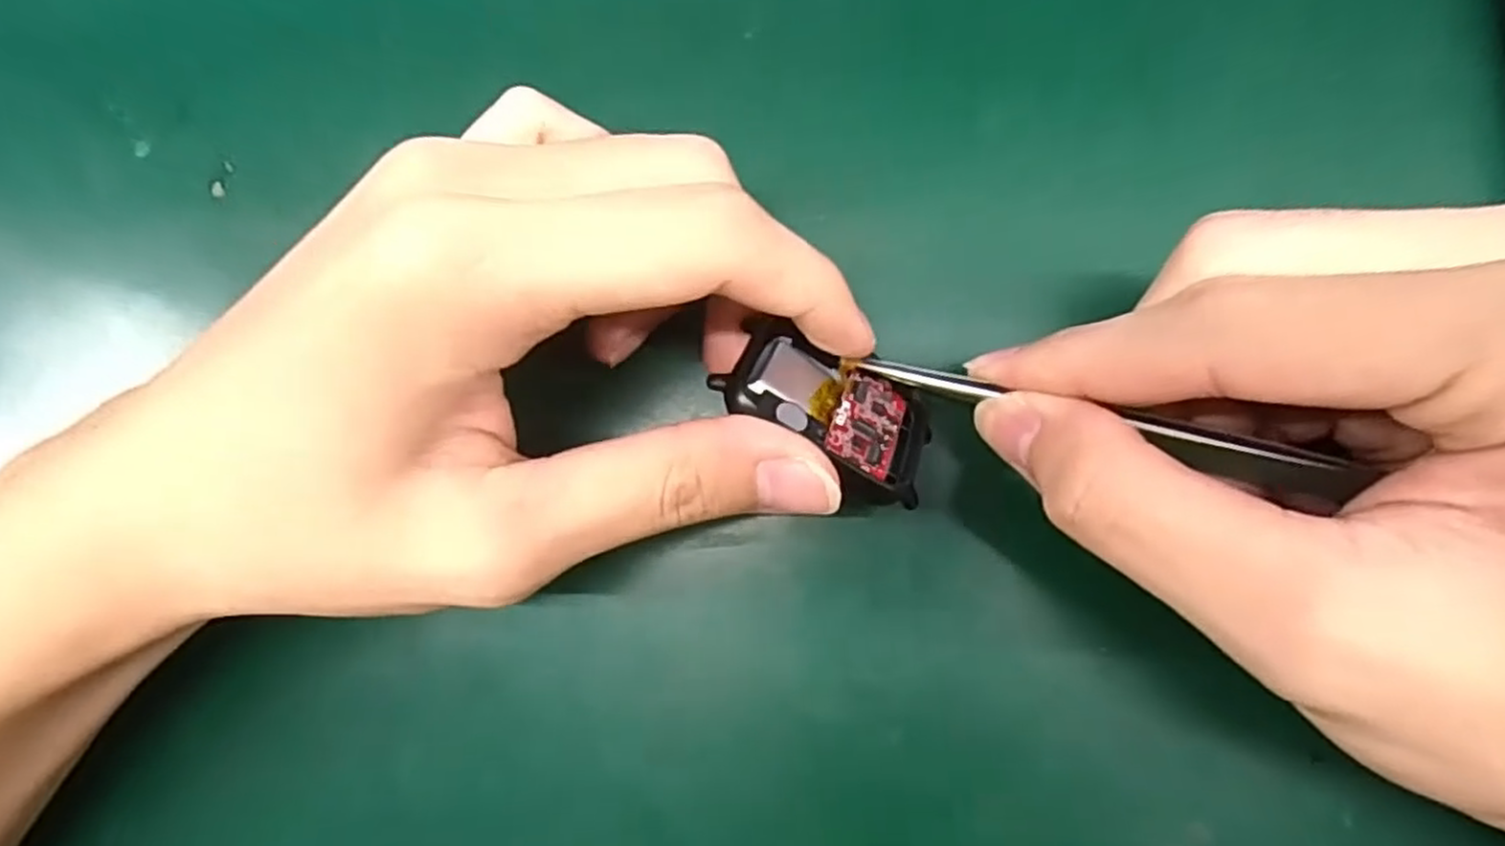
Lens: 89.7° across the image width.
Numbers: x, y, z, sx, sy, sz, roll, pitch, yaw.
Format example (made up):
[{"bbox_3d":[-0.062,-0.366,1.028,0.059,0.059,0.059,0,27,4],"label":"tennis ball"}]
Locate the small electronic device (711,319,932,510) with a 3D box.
[{"bbox_3d":[0.018,-0.004,0.162,0.047,0.035,0.006,31,133,-6],"label":"small electronic device"}]

